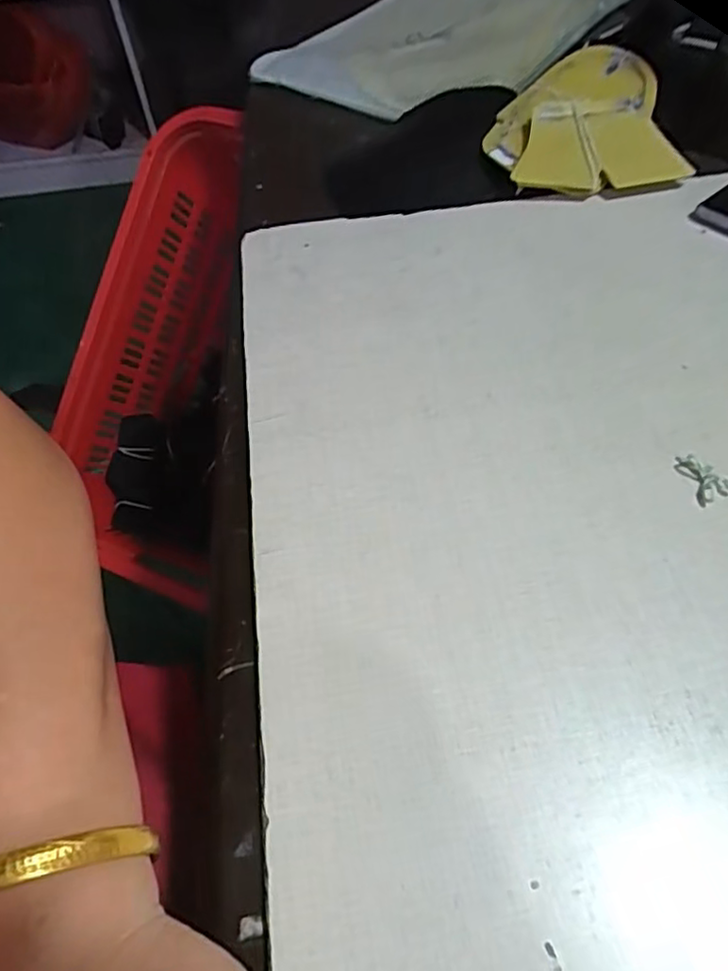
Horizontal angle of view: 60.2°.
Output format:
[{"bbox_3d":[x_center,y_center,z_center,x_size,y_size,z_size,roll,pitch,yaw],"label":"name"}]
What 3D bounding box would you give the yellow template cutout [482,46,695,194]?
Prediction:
[{"bbox_3d":[0.147,-0.251,0.430,0.120,0.018,0.109,-11,72,0],"label":"yellow template cutout"}]

